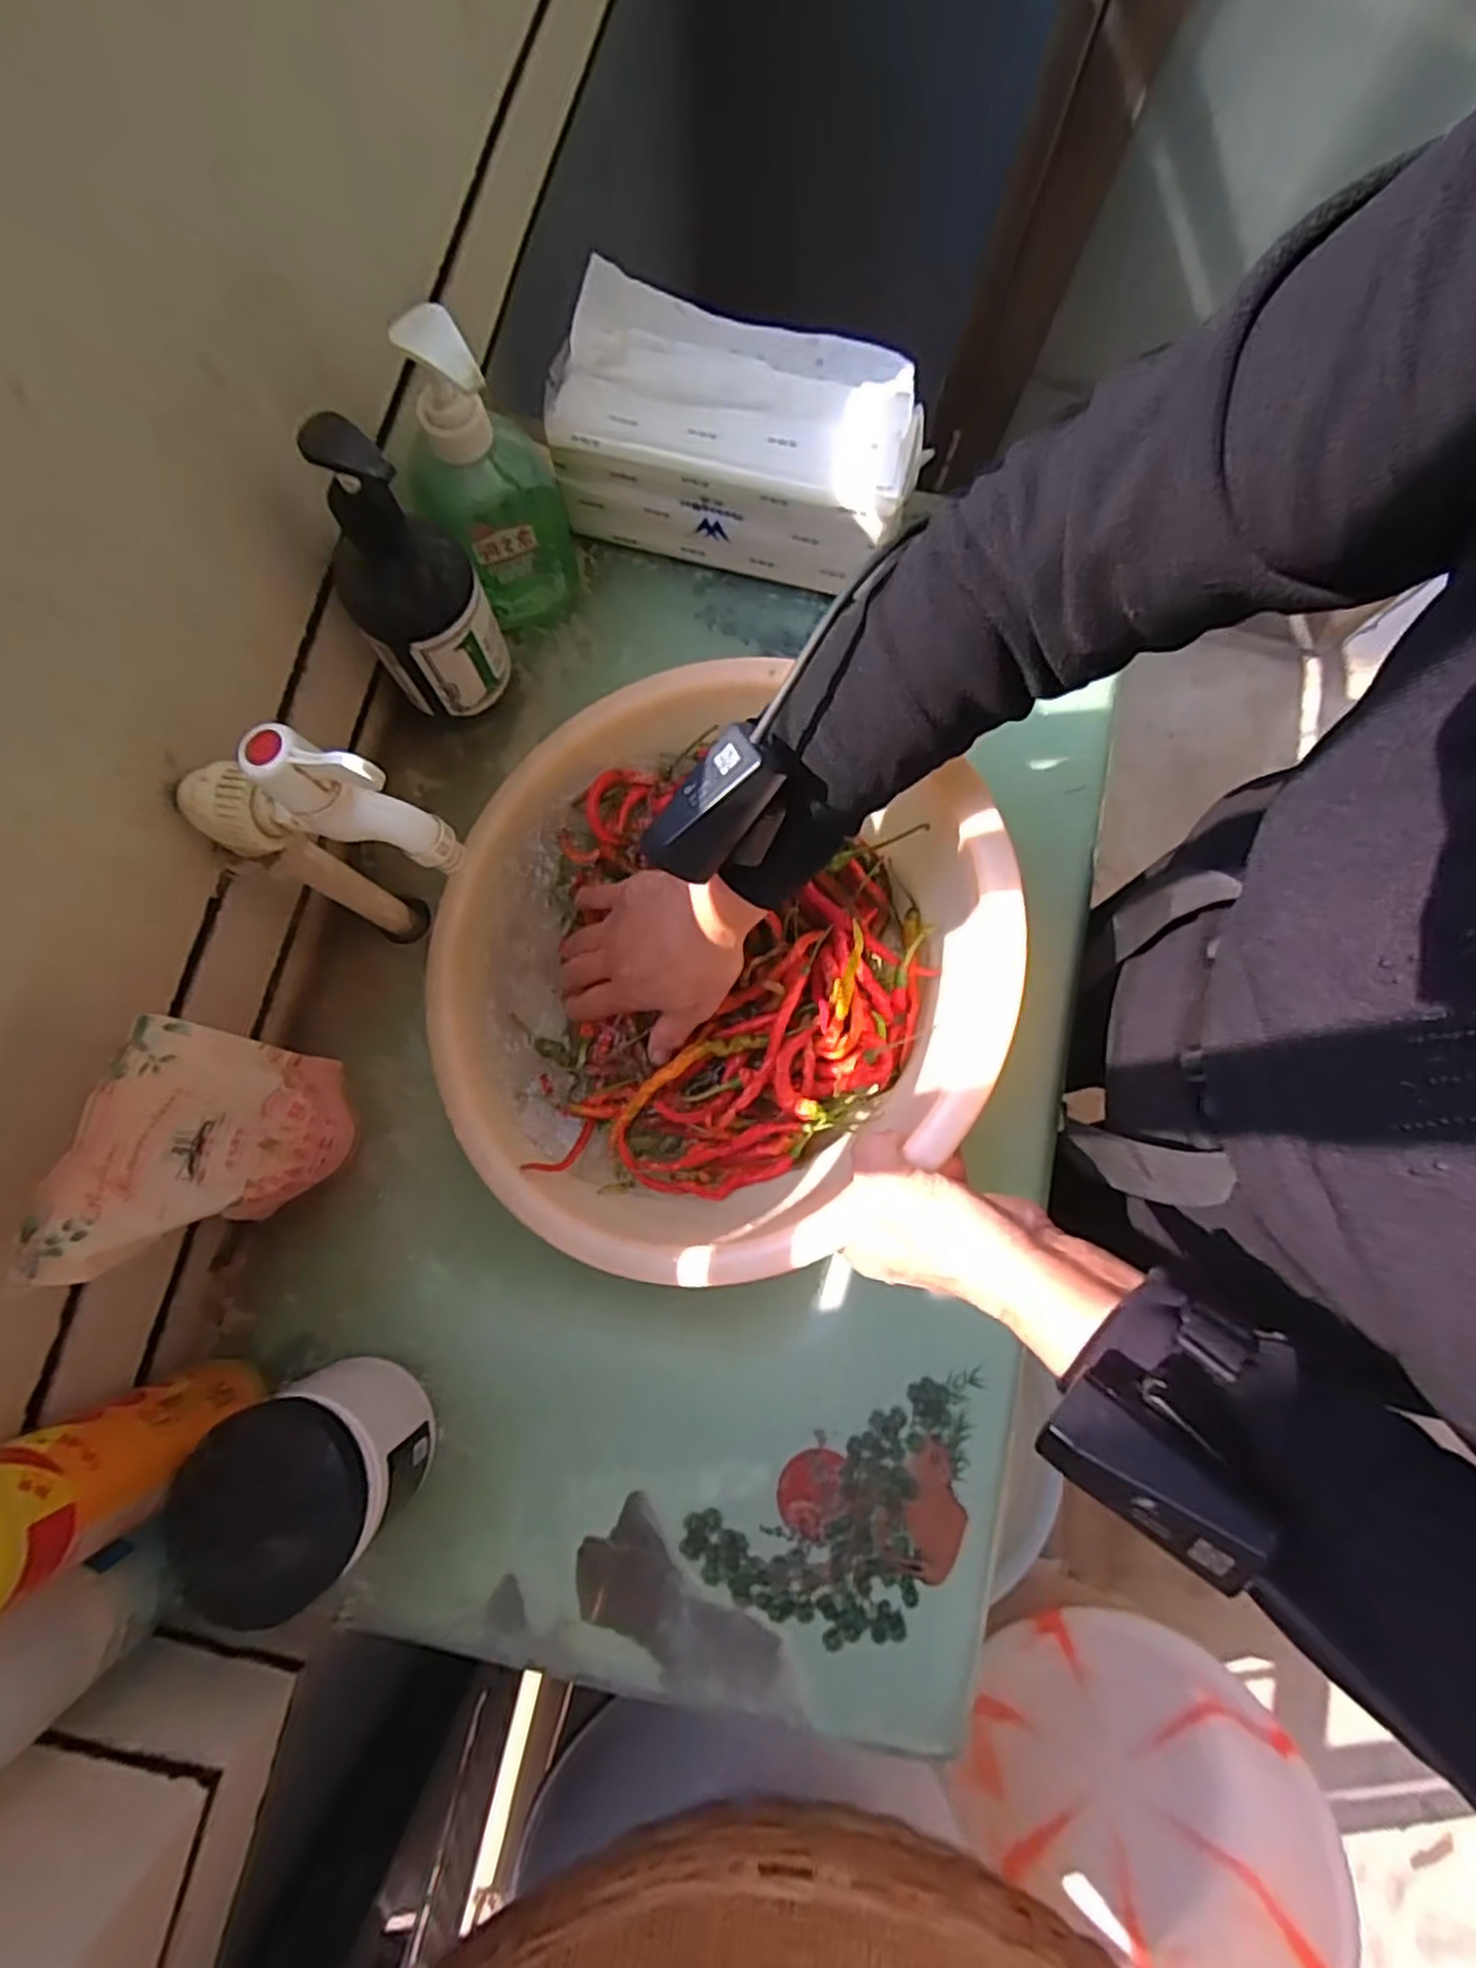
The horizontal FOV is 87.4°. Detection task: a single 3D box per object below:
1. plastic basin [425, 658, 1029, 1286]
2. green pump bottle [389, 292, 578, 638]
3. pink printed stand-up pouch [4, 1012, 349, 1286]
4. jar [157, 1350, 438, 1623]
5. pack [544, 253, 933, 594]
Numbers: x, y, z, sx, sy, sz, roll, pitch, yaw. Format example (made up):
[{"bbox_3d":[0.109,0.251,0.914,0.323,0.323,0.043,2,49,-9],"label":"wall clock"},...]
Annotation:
[{"bbox_3d":[-0.034,-0.013,0.438,0.317,0.133,0.310,0,80,-1],"label":"plastic basin"},{"bbox_3d":[-0.140,-0.284,0.445,0.050,0.179,0.079,44,82,6],"label":"green pump bottle"},{"bbox_3d":[-0.249,0.081,0.386,0.037,0.164,0.106,21,80,2],"label":"pink printed stand-up pouch"},{"bbox_3d":[-0.214,0.245,0.393,0.089,0.105,0.083,0,80,-1],"label":"jar"},{"bbox_3d":[0.004,-0.360,0.503,0.224,0.085,0.133,14,80,1],"label":"pack"}]

